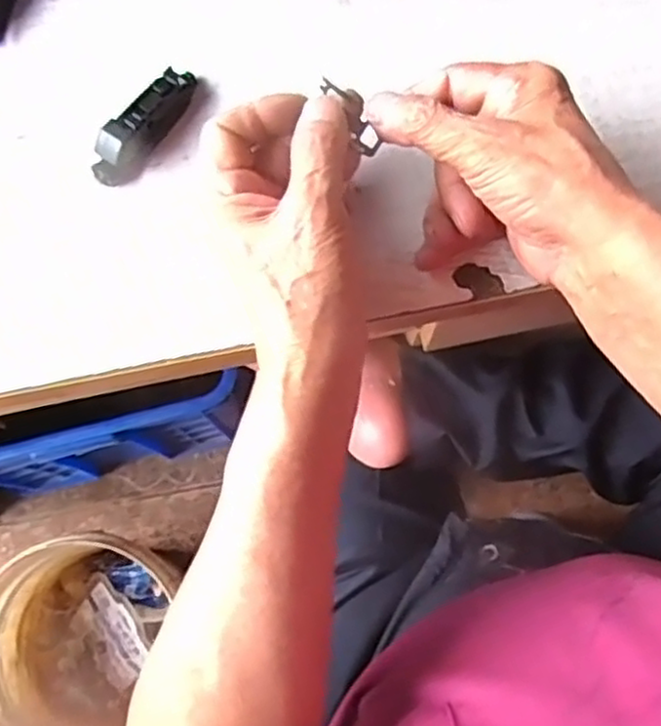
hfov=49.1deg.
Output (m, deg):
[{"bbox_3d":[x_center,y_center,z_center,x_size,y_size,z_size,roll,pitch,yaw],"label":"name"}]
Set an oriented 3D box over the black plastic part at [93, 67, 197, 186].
[{"bbox_3d":[-0.100,-0.131,0.397,0.019,0.027,0.078,32,78,7],"label":"black plastic part"}]

